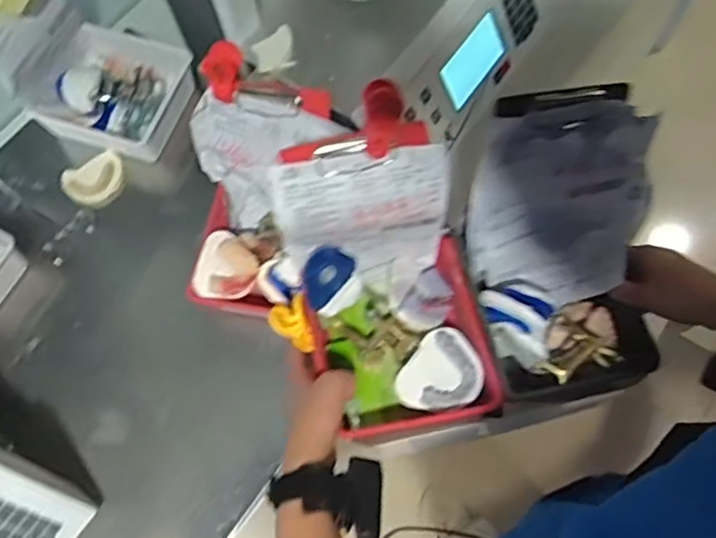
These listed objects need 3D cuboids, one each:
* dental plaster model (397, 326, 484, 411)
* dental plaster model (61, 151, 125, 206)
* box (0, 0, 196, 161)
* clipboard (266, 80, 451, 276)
[{"bbox_3d":[0.081,0.099,0.587,0.071,0.025,0.080,27,74,31],"label":"dental plaster model"},{"bbox_3d":[-0.351,-0.117,0.846,0.080,0.020,0.065,-29,68,-10],"label":"dental plaster model"},{"bbox_3d":[-0.335,-0.269,0.811,0.235,0.197,0.165,12,67,8],"label":"box"},{"bbox_3d":[0.004,-0.056,0.560,0.146,0.215,0.029,-11,51,-4],"label":"clipboard"}]

